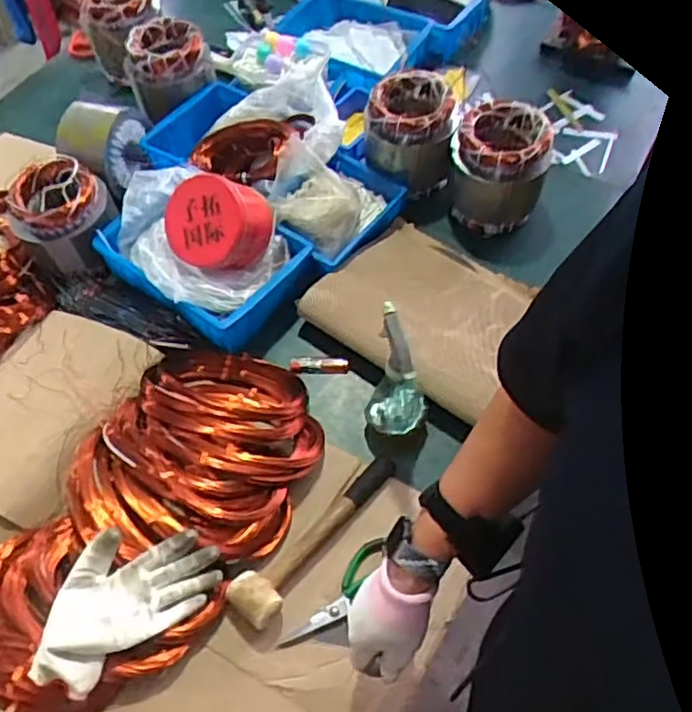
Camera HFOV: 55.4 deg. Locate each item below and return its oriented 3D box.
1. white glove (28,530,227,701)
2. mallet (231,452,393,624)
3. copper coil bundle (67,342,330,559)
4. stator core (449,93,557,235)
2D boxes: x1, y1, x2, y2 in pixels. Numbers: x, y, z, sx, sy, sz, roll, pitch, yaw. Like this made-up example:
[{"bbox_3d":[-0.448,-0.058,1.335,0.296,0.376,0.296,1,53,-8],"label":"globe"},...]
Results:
[{"bbox_3d":[-0.252,0.268,0.733,0.212,0.053,0.120,-39,64,-21],"label":"white glove"},{"bbox_3d":[-0.035,0.211,0.806,0.061,0.043,0.261,34,64,21],"label":"mallet"},{"bbox_3d":[-0.185,0.119,0.857,0.280,0.075,0.317,19,60,13],"label":"copper coil bundle"},{"bbox_3d":[0.234,-0.286,1.031,0.147,0.167,0.120,8,58,6],"label":"stator core"}]

